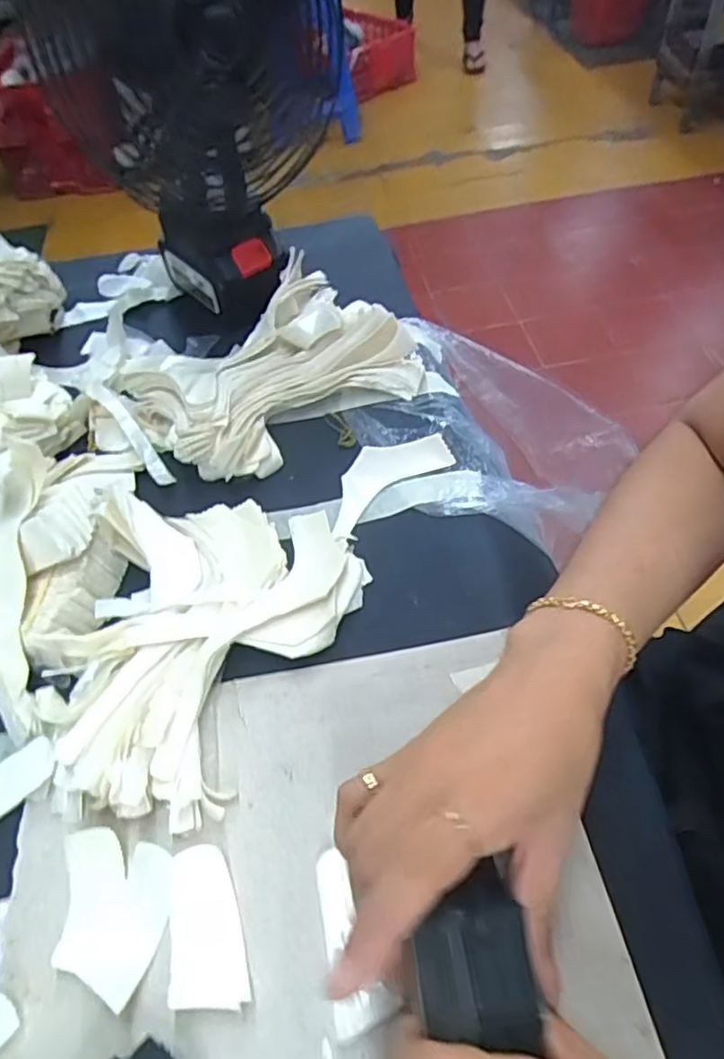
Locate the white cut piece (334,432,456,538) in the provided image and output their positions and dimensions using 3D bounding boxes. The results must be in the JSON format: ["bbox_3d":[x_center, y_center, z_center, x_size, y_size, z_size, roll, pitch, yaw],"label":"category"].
[{"bbox_3d":[0.012,-0.040,0.439,0.092,0.017,0.047,-31,57,-18],"label":"white cut piece"}]

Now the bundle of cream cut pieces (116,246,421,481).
[{"bbox_3d":[-0.067,-0.120,0.483,0.196,0.047,0.143,-36,58,-20],"label":"bundle of cream cut pieces"}]

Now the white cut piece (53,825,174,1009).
[{"bbox_3d":[-0.108,0.166,0.283,0.046,0.007,0.064,2,57,-11],"label":"white cut piece"}]

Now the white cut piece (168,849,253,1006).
[{"bbox_3d":[-0.068,0.170,0.280,0.032,0.004,0.061,-14,51,-2],"label":"white cut piece"}]

